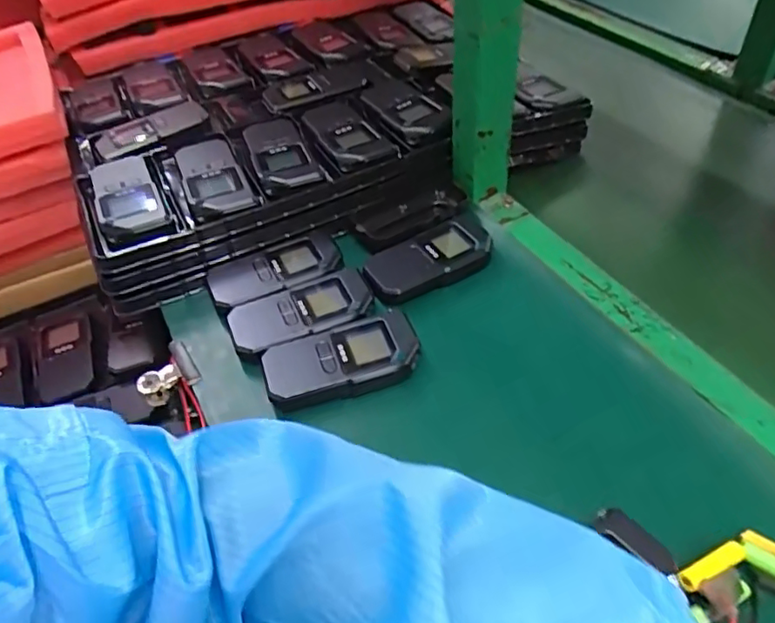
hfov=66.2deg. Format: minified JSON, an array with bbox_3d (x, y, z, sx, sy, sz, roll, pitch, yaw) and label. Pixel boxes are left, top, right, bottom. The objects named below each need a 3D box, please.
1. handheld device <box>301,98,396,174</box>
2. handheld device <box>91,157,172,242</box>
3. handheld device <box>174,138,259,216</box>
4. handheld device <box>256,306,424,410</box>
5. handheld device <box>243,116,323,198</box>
[{"bbox_3d":[-0.042,-0.178,0.603,0.060,0.033,0.130,-19,47,-12],"label":"handheld device"},{"bbox_3d":[-0.240,-0.102,0.549,0.055,0.024,0.122,-24,48,-16],"label":"handheld device"},{"bbox_3d":[-0.164,-0.122,0.562,0.056,0.024,0.119,-22,48,-14],"label":"handheld device"},{"bbox_3d":[-0.033,0.038,0.452,0.116,0.025,0.059,-20,47,-12],"label":"handheld device"},{"bbox_3d":[-0.105,-0.154,0.587,0.058,0.030,0.130,-17,47,-10],"label":"handheld device"}]

